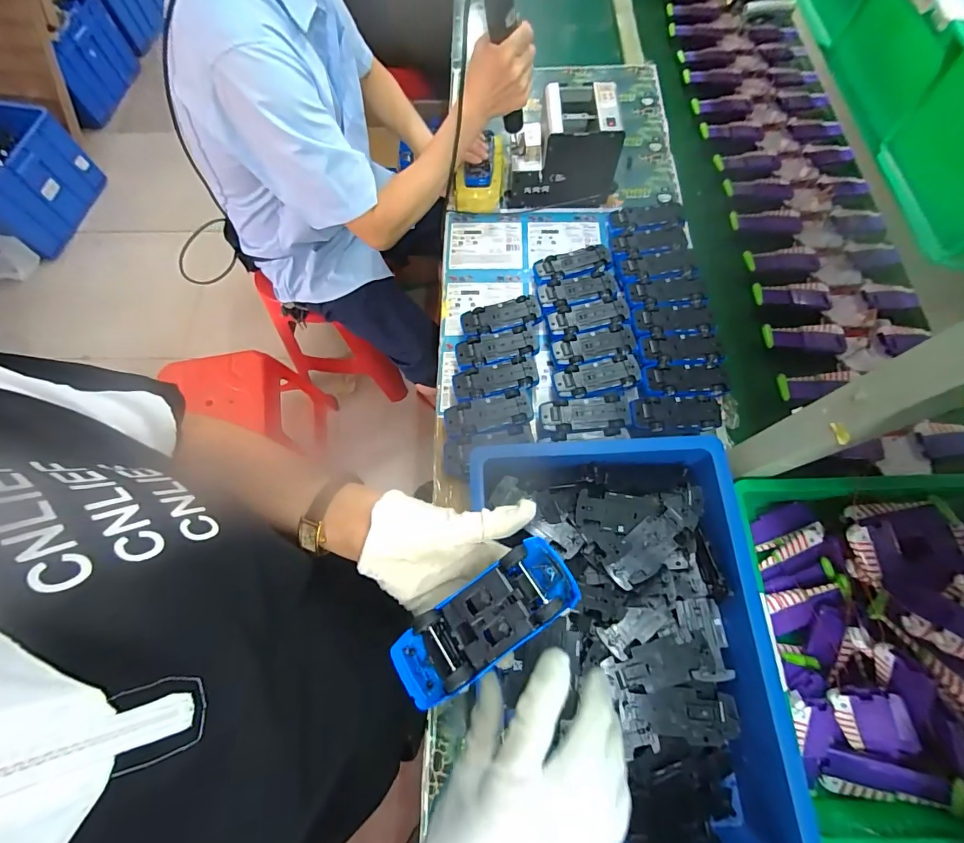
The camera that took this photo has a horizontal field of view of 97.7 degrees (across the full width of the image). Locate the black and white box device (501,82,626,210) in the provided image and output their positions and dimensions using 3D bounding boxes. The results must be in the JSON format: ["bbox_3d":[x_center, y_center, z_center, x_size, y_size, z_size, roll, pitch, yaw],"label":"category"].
[{"bbox_3d":[0.141,-0.490,0.759,0.186,0.149,0.144,1,69,1],"label":"black and white box device"}]

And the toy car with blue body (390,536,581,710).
[{"bbox_3d":[0.002,0.137,0.290,0.132,0.031,0.049,-36,73,-2],"label":"toy car with blue body"}]

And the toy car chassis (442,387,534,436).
[{"bbox_3d":[0.010,-0.005,0.635,0.128,0.045,0.053,-12,70,-4],"label":"toy car chassis"}]

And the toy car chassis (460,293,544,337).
[{"bbox_3d":[0.031,-0.165,0.695,0.127,0.046,0.053,-13,70,-5],"label":"toy car chassis"}]

